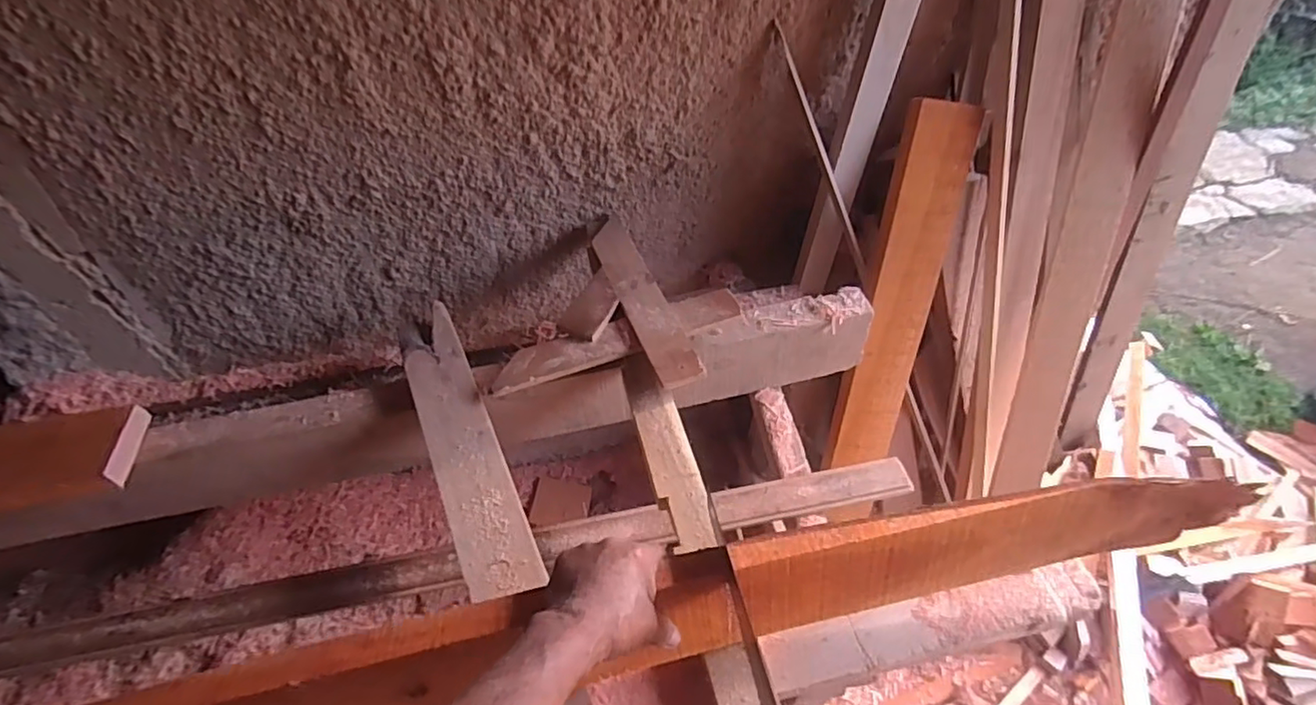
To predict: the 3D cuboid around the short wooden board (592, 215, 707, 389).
[{"bbox_3d":[-0.030,-0.095,0.907,0.069,0.020,0.390,-15,49,-11],"label":"short wooden board"}]

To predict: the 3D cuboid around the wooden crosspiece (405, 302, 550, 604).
[{"bbox_3d":[-0.254,0.106,0.775,0.085,0.023,0.444,-21,51,-16],"label":"wooden crosspiece"}]

